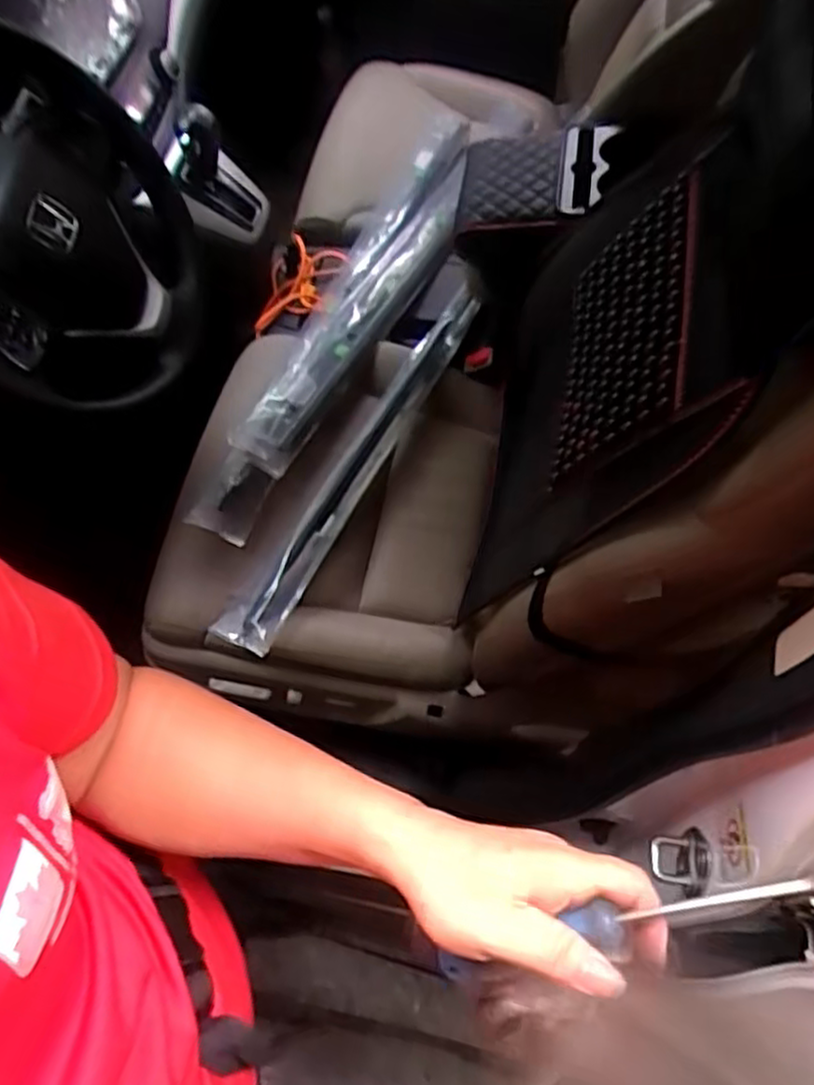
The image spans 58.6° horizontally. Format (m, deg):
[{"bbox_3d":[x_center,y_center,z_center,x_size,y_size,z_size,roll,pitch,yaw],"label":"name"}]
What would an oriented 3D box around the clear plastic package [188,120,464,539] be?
[{"bbox_3d":[-0.057,-0.351,1.050,0.126,0.074,0.841,21,65,13],"label":"clear plastic package"}]

